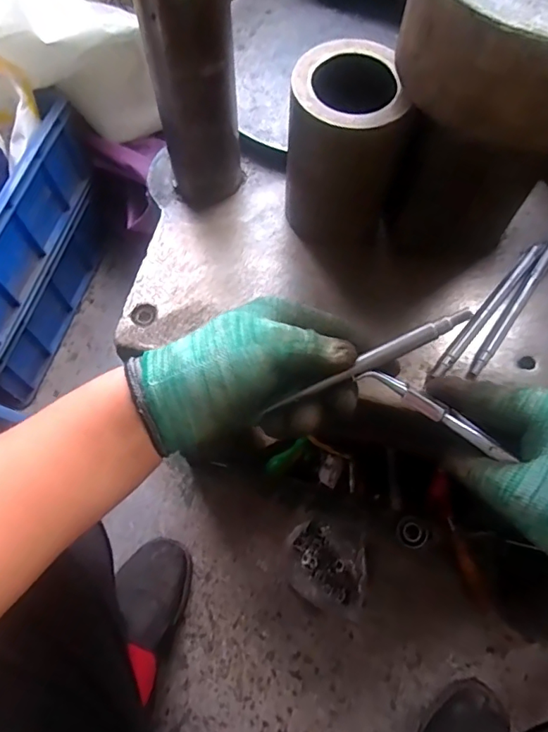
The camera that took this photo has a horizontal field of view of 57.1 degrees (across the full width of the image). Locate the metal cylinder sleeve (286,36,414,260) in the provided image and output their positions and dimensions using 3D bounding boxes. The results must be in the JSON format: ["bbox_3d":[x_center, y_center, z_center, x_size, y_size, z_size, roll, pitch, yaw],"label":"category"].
[{"bbox_3d":[0.058,-0.168,0.409,0.088,0.145,0.091,0,67,-1],"label":"metal cylinder sleeve"}]

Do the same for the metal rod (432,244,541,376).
[{"bbox_3d":[0.184,-0.049,0.432,0.011,0.009,0.159,39,72,14],"label":"metal rod"}]

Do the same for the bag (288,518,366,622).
[{"bbox_3d":[0.076,0.289,0.740,0.120,0.059,0.118,17,68,6],"label":"bag"}]

